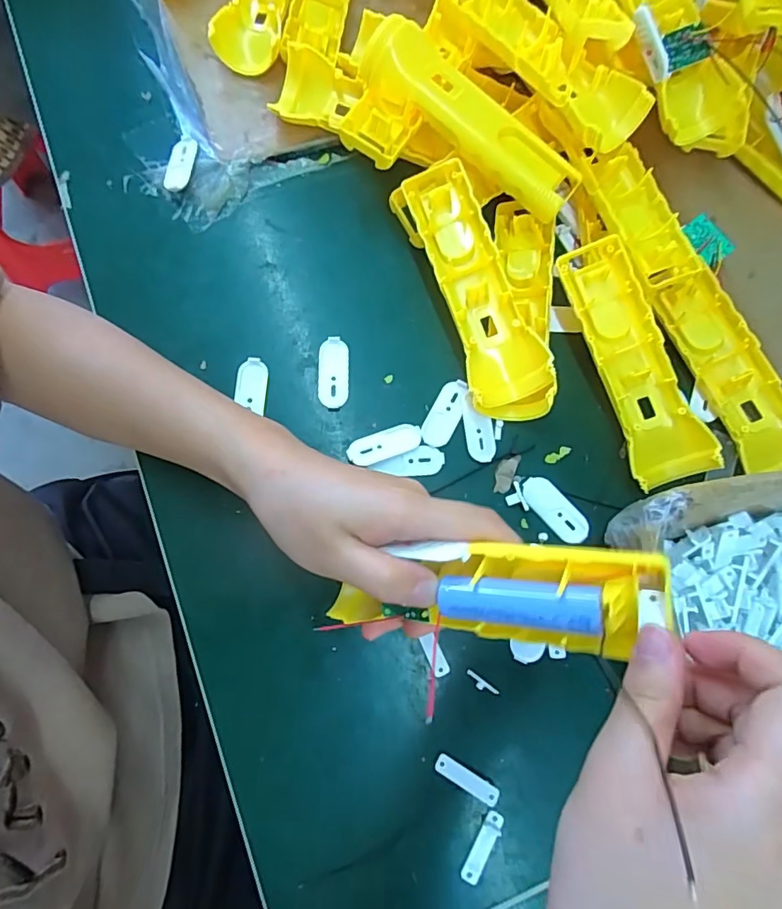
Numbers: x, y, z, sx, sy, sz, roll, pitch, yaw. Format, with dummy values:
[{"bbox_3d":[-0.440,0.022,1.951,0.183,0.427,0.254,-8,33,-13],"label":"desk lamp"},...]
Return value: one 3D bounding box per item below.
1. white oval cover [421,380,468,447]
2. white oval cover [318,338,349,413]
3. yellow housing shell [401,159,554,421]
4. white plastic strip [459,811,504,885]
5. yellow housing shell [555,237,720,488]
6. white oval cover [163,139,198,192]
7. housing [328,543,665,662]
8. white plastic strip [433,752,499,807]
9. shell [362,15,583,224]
[{"bbox_3d":[0.037,-0.028,0.349,0.020,0.004,0.049,26,76,4],"label":"white oval cover"},{"bbox_3d":[-0.039,-0.056,0.356,0.020,0.004,0.053,0,75,-3],"label":"white oval cover"},{"bbox_3d":[0.054,-0.106,0.350,0.049,0.042,0.178,-17,77,-7],"label":"yellow housing shell"},{"bbox_3d":[0.050,0.216,0.286,0.011,0.004,0.038,31,76,5],"label":"white plastic strip"},{"bbox_3d":[0.158,-0.060,0.339,0.046,0.037,0.160,-16,77,-7],"label":"yellow housing shell"},{"bbox_3d":[-0.155,-0.213,0.384,0.019,0.006,0.043,10,75,0],"label":"white oval cover"},{"bbox_3d":[0.033,0.062,0.228,0.155,0.030,0.044,-9,75,30],"label":"housing"},{"bbox_3d":[0.043,0.184,0.294,0.038,0.004,0.011,29,76,5],"label":"white plastic strip"},{"bbox_3d":[0.055,-0.226,0.353,0.163,0.023,0.040,37,79,-6],"label":"shell"}]

